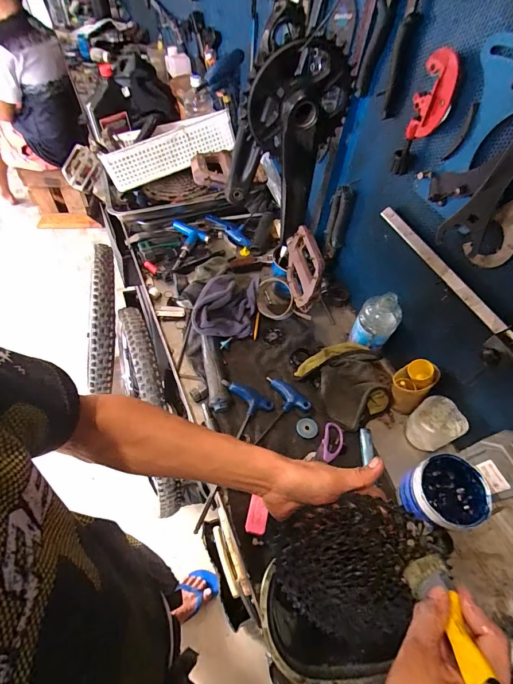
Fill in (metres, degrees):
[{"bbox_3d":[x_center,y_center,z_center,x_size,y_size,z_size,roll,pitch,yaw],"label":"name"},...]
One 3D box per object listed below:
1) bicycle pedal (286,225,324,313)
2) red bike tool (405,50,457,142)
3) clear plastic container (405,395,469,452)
[{"bbox_3d":[0.065,-0.105,0.493,0.020,0.099,0.103,-11,56,-12],"label":"bicycle pedal"},{"bbox_3d":[0.231,-0.319,0.456,0.017,0.099,0.045,-28,61,-22],"label":"red bike tool"},{"bbox_3d":[0.301,0.143,0.593,0.058,0.088,0.072,-27,61,-22],"label":"clear plastic container"}]

